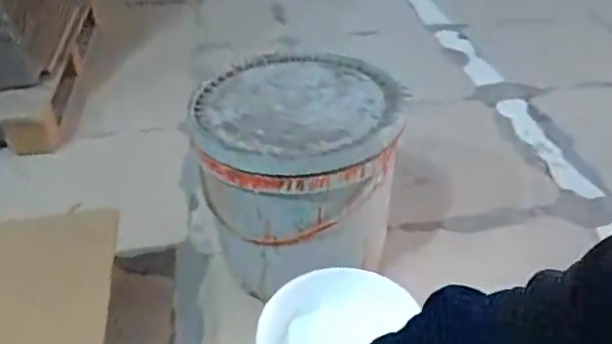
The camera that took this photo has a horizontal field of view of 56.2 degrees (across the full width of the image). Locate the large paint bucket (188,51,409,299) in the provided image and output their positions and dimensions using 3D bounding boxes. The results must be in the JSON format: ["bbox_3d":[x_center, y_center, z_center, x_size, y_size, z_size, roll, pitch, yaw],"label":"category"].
[{"bbox_3d":[-0.010,0.006,0.982,0.313,0.301,0.296,-1,36,1],"label":"large paint bucket"}]

